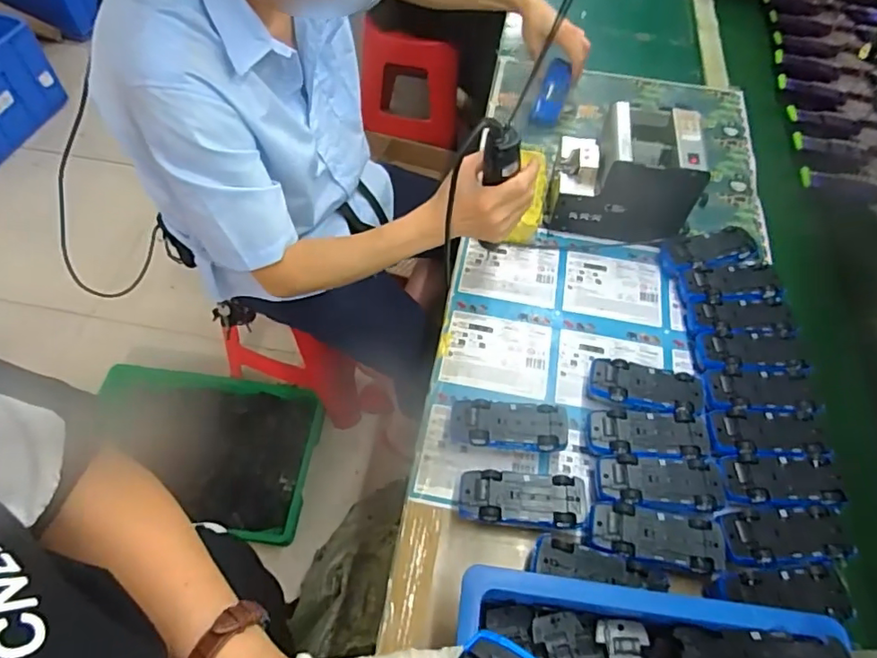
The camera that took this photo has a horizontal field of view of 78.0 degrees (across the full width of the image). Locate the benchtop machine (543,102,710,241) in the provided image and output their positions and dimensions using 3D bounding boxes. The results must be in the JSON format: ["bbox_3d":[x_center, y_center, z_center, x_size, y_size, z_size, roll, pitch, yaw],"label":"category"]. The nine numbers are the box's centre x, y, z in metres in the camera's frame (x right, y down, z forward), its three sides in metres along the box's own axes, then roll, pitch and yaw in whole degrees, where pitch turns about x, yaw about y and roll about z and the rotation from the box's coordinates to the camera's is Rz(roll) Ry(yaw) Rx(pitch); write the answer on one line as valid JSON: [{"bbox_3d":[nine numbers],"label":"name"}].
[{"bbox_3d":[0.259,-0.221,0.761,0.177,0.136,0.132,11,58,3],"label":"benchtop machine"}]

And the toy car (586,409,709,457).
[{"bbox_3d":[0.231,0.123,0.609,0.125,0.039,0.053,1,58,-2],"label":"toy car"}]

